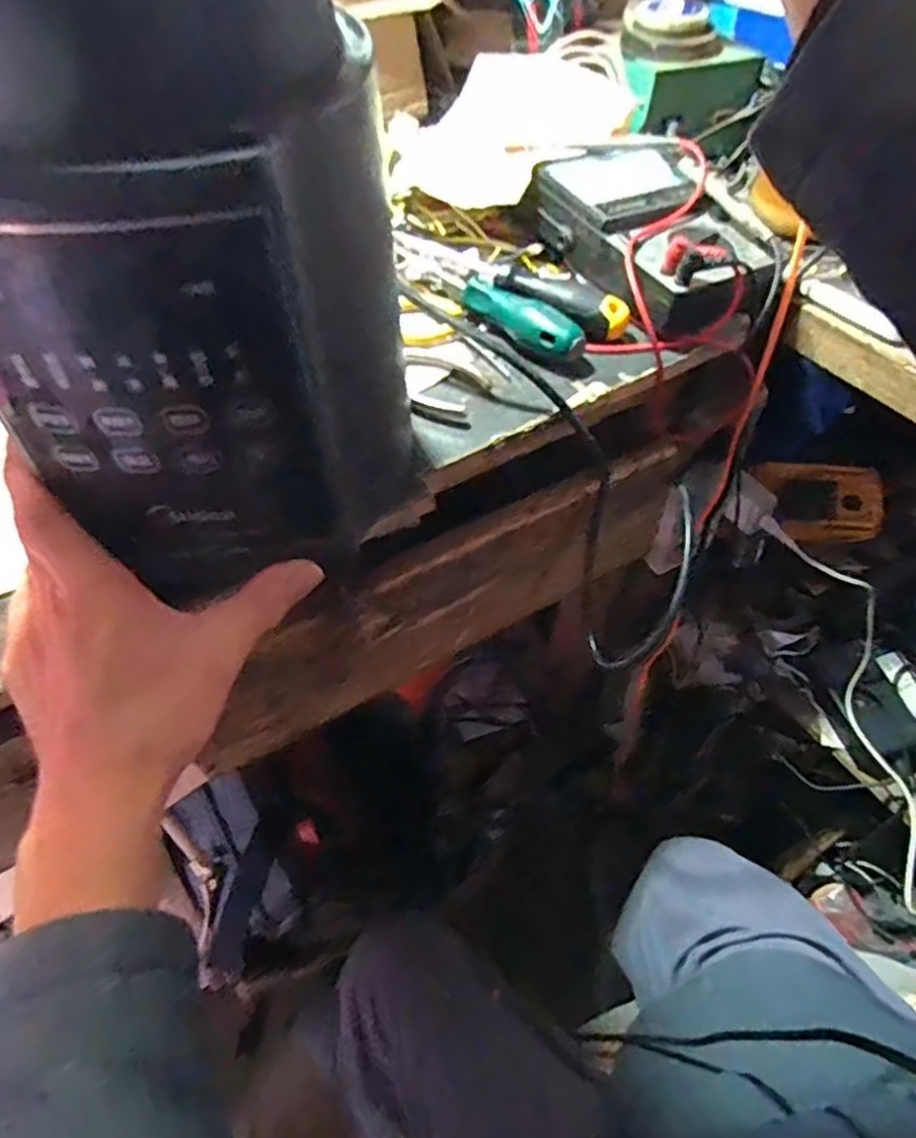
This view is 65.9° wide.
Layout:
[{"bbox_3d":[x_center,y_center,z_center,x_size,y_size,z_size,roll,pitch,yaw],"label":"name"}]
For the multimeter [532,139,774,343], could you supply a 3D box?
[{"bbox_3d":[0.130,-0.231,0.501,0.104,0.060,0.175,-21,56,-17],"label":"multimeter"}]

